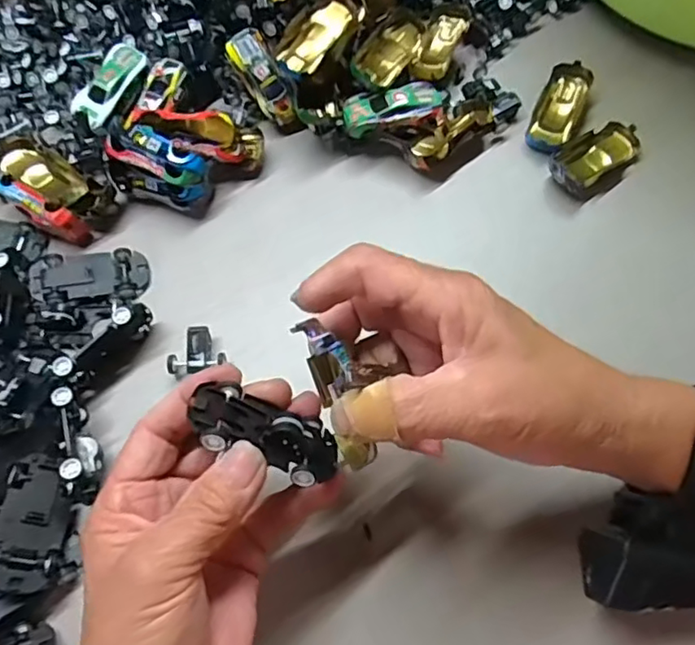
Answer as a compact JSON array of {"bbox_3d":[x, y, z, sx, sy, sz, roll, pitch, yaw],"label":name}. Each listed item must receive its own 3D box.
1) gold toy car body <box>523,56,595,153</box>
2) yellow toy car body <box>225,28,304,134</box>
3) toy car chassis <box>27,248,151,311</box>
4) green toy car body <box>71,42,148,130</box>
[{"bbox_3d":[0.141,-0.140,0.400,0.029,0.024,0.071,20,67,11],"label":"gold toy car body"},{"bbox_3d":[-0.051,-0.157,0.390,0.022,0.022,0.068,-36,105,-14],"label":"yellow toy car body"},{"bbox_3d":[-0.152,-0.025,0.353,0.064,0.010,0.036,-12,63,-19],"label":"toy car chassis"},{"bbox_3d":[-0.155,-0.157,0.397,0.029,0.018,0.061,25,68,13],"label":"green toy car body"}]

